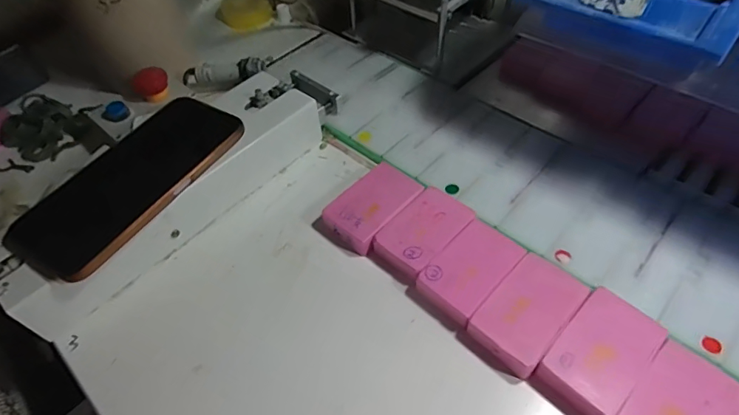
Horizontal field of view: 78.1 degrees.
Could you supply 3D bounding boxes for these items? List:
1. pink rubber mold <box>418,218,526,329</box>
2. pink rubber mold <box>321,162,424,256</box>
[{"bbox_3d":[0.068,0.042,0.308,0.043,0.011,0.069,35,62,28],"label":"pink rubber mold"},{"bbox_3d":[0.003,-0.001,0.349,0.045,0.020,0.071,34,60,28],"label":"pink rubber mold"}]

